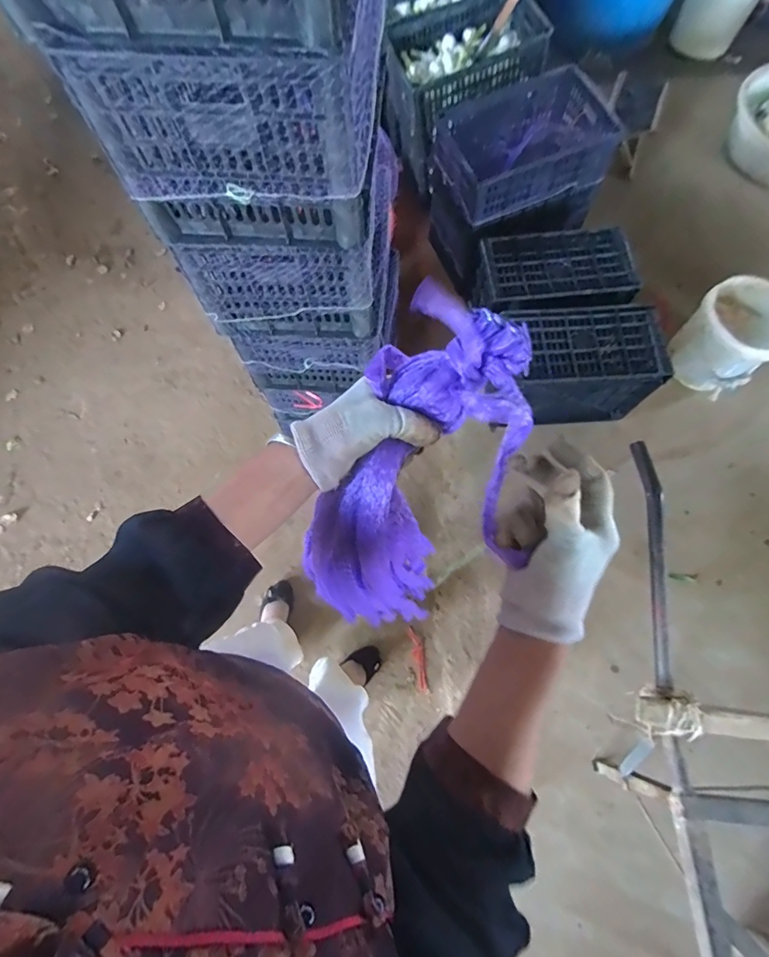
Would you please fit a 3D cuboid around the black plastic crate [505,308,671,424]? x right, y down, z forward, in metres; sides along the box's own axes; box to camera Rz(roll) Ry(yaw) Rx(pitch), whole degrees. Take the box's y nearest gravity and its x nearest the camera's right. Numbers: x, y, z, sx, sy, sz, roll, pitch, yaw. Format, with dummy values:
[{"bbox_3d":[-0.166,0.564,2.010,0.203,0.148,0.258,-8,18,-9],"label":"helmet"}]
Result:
[{"bbox_3d":[0.552,-0.332,1.338,0.440,0.265,0.233,-2,73,-1],"label":"black plastic crate"}]

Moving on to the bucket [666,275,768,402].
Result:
[{"bbox_3d":[1.048,-0.427,1.373,0.243,0.226,0.257,0,73,0],"label":"bucket"}]

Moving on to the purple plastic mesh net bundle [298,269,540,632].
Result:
[{"bbox_3d":[0.022,0.032,0.431,0.151,0.394,0.123,28,44,9],"label":"purple plastic mesh net bundle"}]

